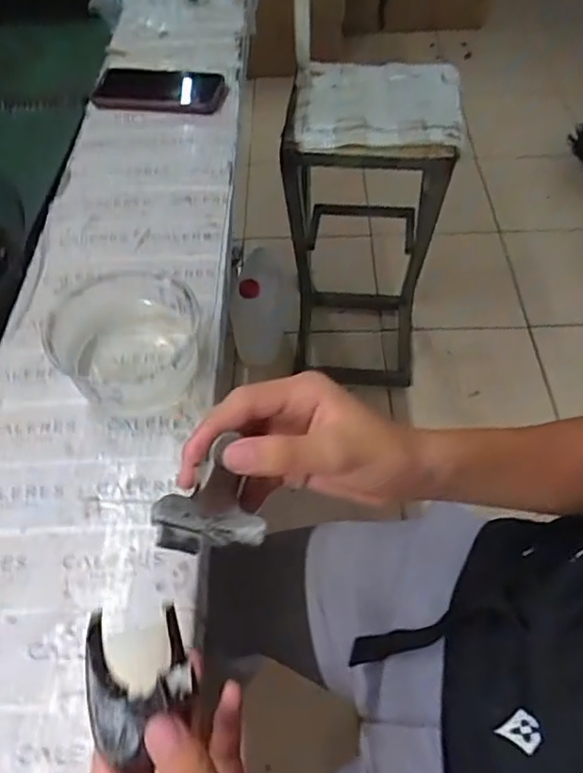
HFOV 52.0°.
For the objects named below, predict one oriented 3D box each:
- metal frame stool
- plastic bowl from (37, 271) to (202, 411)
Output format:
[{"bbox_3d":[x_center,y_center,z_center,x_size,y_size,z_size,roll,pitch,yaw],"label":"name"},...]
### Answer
[{"bbox_3d":[0.160,-0.326,1.334,0.306,0.658,0.309,6,54,7],"label":"metal frame stool"},{"bbox_3d":[-0.130,-0.032,0.483,0.112,0.065,0.103,-1,54,2],"label":"plastic bowl"}]

